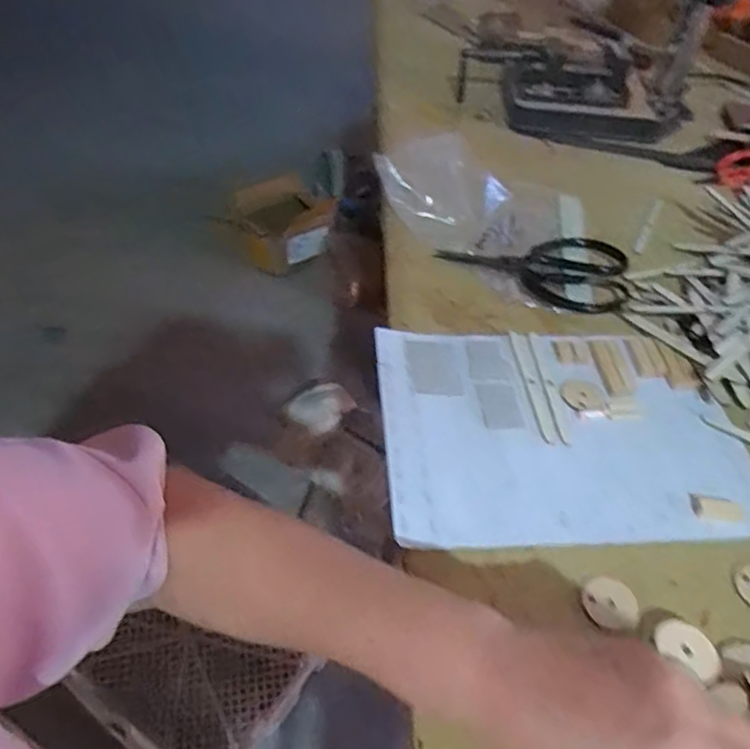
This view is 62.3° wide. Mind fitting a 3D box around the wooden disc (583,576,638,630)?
[{"bbox_3d":[0.145,0.141,0.382,0.031,0.004,0.032,2,45,-2],"label":"wooden disc"}]

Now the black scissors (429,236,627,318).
[{"bbox_3d":[0.158,-0.114,0.613,0.182,0.016,0.102,17,46,13],"label":"black scissors"}]

